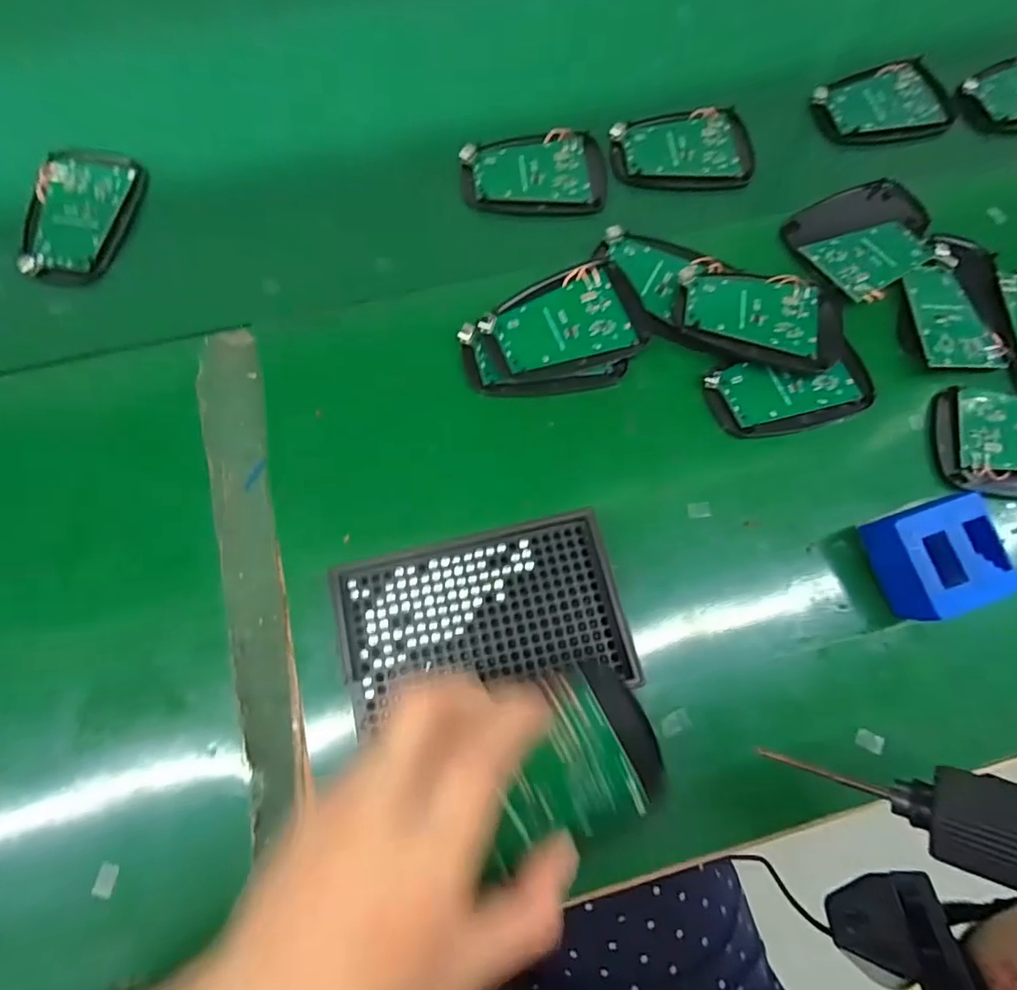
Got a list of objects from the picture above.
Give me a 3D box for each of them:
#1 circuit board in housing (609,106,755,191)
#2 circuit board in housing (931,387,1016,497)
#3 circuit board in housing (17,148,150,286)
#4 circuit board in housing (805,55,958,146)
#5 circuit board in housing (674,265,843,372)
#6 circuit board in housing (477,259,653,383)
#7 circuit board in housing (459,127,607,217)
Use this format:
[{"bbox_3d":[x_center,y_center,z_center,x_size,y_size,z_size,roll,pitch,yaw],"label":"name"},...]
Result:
[{"bbox_3d":[0.121,-0.244,0.384,0.096,0.013,0.063,3,76,-2],"label":"circuit board in housing"},{"bbox_3d":[0.298,-0.032,0.311,0.096,0.012,0.063,7,76,-1],"label":"circuit board in housing"},{"bbox_3d":[-0.279,-0.179,0.355,0.064,0.019,0.093,14,76,1],"label":"circuit board in housing"},{"bbox_3d":[0.274,-0.284,0.397,0.102,0.014,0.061,-10,77,-5],"label":"circuit board in housing"},{"bbox_3d":[0.152,-0.107,0.330,0.097,0.013,0.059,12,76,1],"label":"circuit board in housing"},{"bbox_3d":[0.033,-0.104,0.328,0.095,0.012,0.061,-18,77,-7],"label":"circuit board in housing"},{"bbox_3d":[0.017,-0.221,0.375,0.097,0.013,0.058,-2,76,-3],"label":"circuit board in housing"}]

